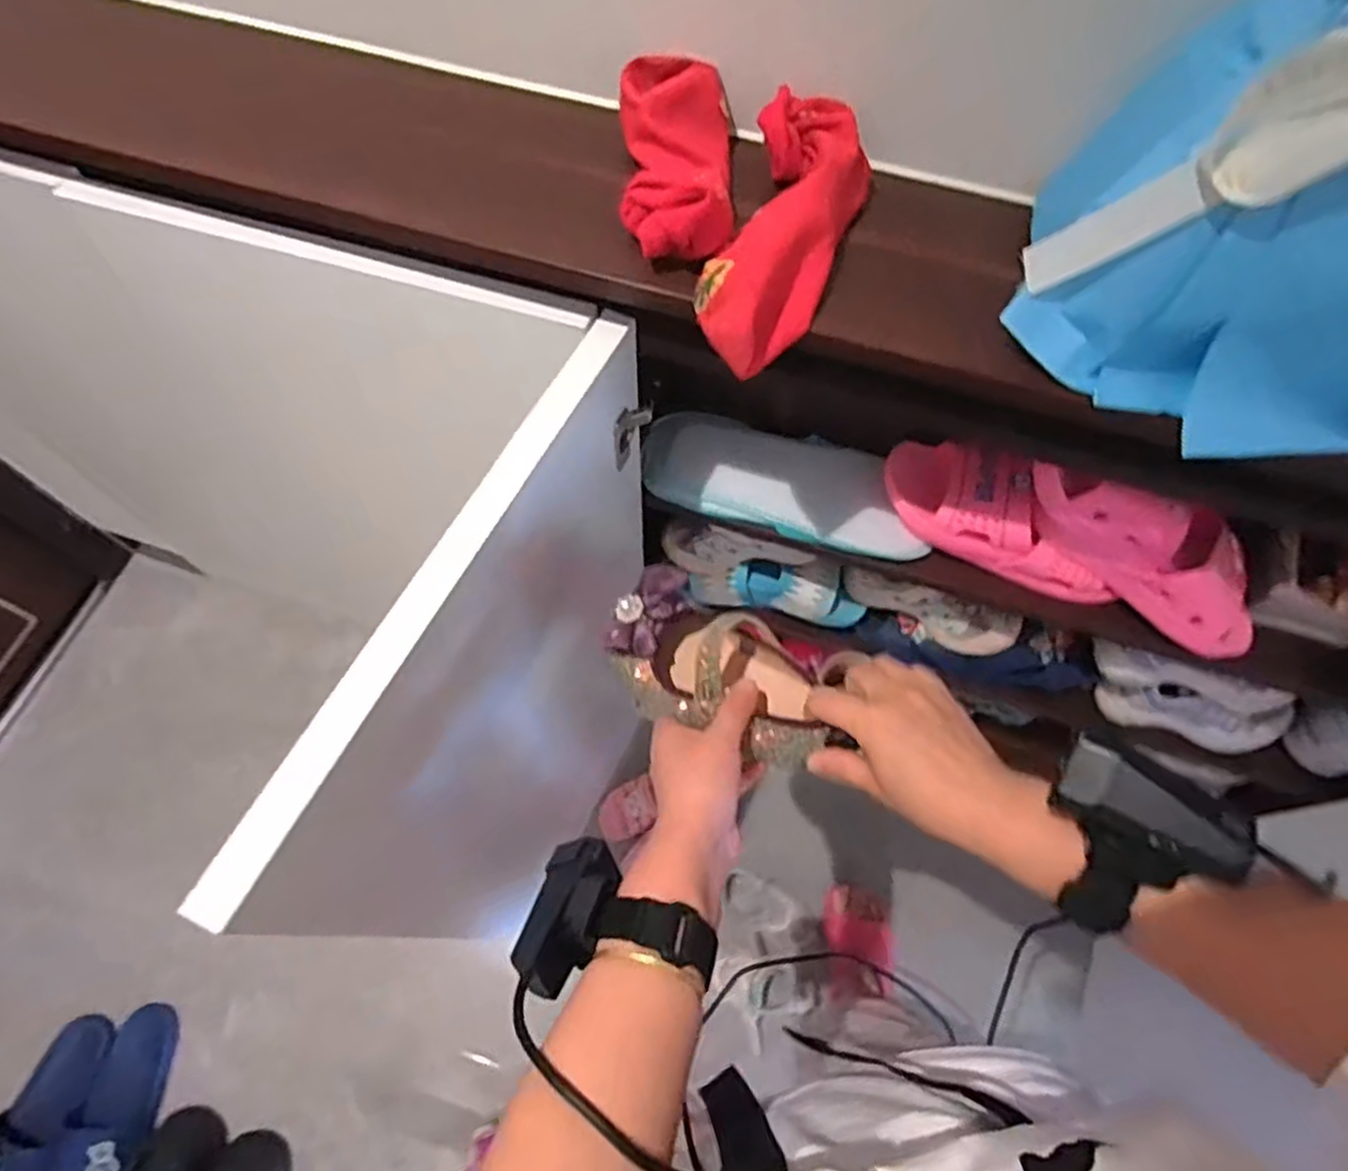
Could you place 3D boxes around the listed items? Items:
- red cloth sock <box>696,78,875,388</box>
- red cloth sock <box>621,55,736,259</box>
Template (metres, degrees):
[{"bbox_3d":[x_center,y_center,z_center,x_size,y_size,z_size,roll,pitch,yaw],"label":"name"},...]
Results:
[{"bbox_3d":[0.067,-0.215,0.453,0.071,0.050,0.181,19,66,7],"label":"red cloth sock"},{"bbox_3d":[0.002,-0.272,0.465,0.071,0.047,0.158,2,65,-1],"label":"red cloth sock"}]

